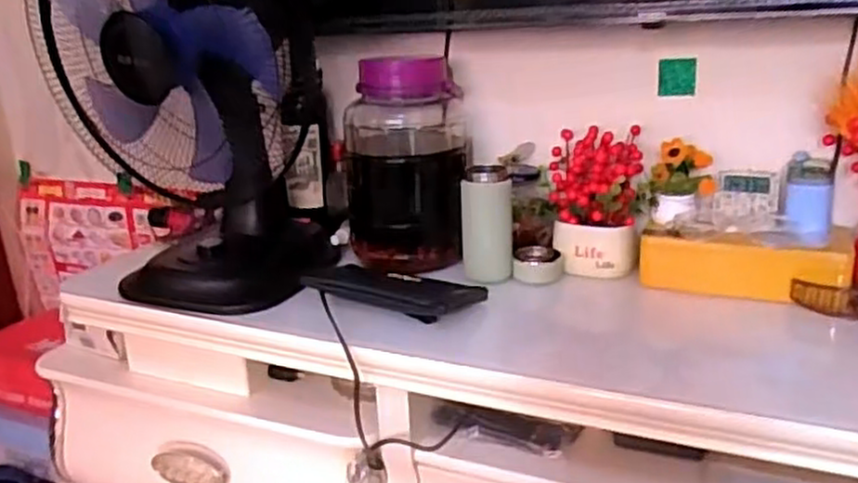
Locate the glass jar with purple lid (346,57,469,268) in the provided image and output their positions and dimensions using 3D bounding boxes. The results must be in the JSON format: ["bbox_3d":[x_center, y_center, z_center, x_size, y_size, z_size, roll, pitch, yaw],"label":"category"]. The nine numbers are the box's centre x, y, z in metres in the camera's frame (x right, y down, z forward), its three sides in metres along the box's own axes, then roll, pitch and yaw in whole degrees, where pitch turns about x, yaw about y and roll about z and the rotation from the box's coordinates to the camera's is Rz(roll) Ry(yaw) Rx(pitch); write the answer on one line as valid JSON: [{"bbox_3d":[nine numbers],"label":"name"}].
[{"bbox_3d":[-0.029,-0.111,1.009,0.161,0.264,0.151,-2,18,4],"label":"glass jar with purple lid"}]

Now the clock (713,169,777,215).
[{"bbox_3d":[0.393,-0.060,0.910,0.074,0.060,0.020,1,-19,17],"label":"clock"}]

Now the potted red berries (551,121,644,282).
[{"bbox_3d":[0.215,-0.050,0.955,0.117,0.172,0.086,1,19,13],"label":"potted red berries"}]

